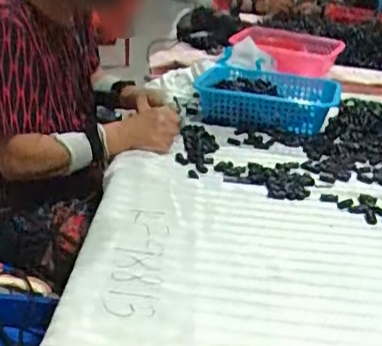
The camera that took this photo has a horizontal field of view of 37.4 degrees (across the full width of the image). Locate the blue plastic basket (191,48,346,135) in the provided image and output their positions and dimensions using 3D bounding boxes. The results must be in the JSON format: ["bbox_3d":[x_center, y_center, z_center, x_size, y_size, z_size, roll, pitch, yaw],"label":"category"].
[{"bbox_3d":[0.171,-0.175,1.252,0.292,0.085,0.260,9,25,9],"label":"blue plastic basket"}]

